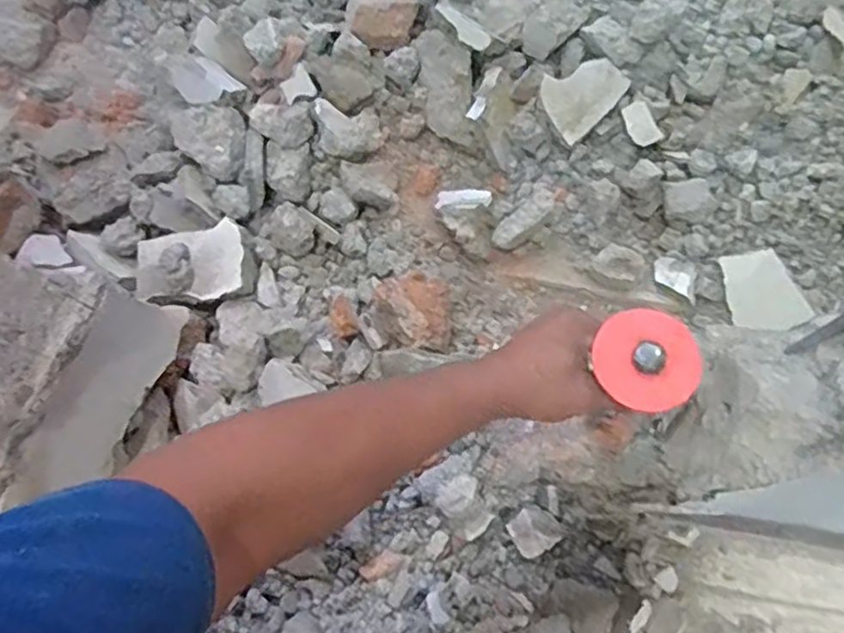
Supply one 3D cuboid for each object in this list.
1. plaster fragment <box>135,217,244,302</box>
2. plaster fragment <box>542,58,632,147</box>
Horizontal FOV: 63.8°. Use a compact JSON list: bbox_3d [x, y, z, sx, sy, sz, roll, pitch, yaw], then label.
[{"bbox_3d":[-0.261,-0.059,0.756,0.118,0.027,0.091,-10,69,-7],"label":"plaster fragment"},{"bbox_3d":[0.191,-0.264,0.805,0.093,0.015,0.077,-41,106,13],"label":"plaster fragment"}]

